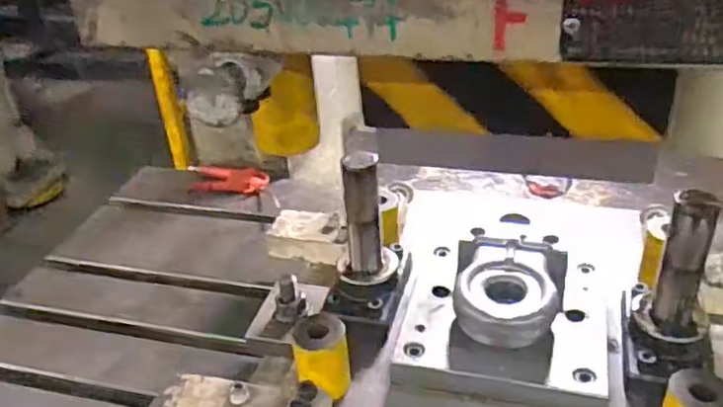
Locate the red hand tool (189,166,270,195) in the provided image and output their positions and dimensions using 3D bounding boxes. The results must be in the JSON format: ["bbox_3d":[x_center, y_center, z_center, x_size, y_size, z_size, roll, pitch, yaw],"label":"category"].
[{"bbox_3d":[-0.245,-0.041,1.187,0.161,0.027,0.052,6,33,17],"label":"red hand tool"}]

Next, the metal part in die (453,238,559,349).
[{"bbox_3d":[0.148,0.088,0.690,0.102,0.042,0.125,2,32,11],"label":"metal part in die"}]

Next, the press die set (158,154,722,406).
[{"bbox_3d":[0.135,0.143,0.658,0.652,0.214,0.364,2,32,11],"label":"press die set"}]

